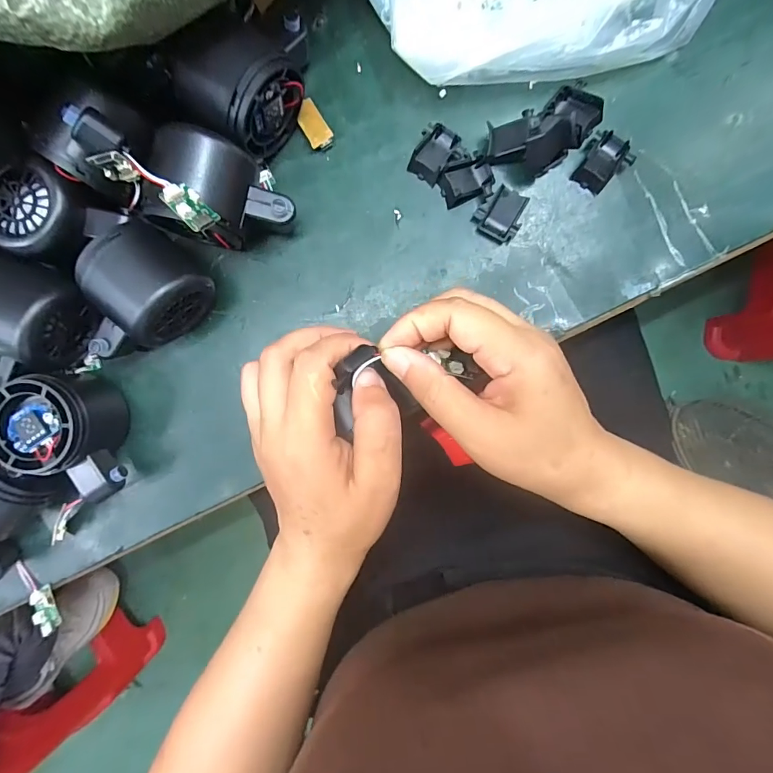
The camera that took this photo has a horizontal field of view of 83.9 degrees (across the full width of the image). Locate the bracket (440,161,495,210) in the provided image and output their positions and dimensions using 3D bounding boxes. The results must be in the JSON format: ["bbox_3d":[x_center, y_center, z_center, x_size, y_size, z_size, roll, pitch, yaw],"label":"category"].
[{"bbox_3d":[0.052,-0.128,0.272,0.032,0.011,0.022,-19,94,2],"label":"bracket"}]

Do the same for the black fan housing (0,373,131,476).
[{"bbox_3d":[-0.202,0.022,0.272,0.061,0.054,0.059,-6,93,3],"label":"black fan housing"}]

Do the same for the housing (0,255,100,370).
[{"bbox_3d":[-0.216,-0.044,0.257,0.057,0.047,0.058,30,94,1],"label":"housing"}]

